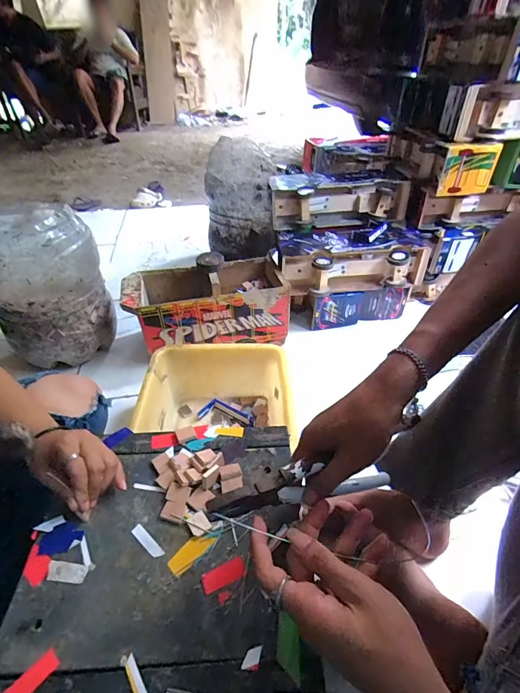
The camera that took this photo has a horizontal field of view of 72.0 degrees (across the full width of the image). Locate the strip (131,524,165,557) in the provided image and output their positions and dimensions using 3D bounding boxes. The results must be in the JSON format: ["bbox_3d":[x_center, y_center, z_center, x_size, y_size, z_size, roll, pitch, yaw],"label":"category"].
[{"bbox_3d":[-0.117,0.203,0.372,0.044,0.004,0.011,30,48,30],"label":"strip"}]

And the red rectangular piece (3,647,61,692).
[{"bbox_3d":[-0.185,0.269,0.290,0.017,0.004,0.040,28,47,28],"label":"red rectangular piece"}]

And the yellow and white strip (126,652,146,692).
[{"bbox_3d":[-0.099,0.274,0.288,0.009,0.004,0.045,-25,47,-27],"label":"yellow and white strip"}]

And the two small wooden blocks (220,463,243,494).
[{"bbox_3d":[-0.034,0.155,0.423,0.025,0.012,0.034,-7,41,-10],"label":"two small wooden blocks"}]

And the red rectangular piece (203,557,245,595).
[{"bbox_3d":[-0.035,0.219,0.343,0.041,0.004,0.017,-16,43,-19],"label":"red rectangular piece"}]

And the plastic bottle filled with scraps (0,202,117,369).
[{"bbox_3d":[-0.486,-0.141,0.824,0.226,0.324,0.244,-24,46,-26],"label":"plastic bottle filled with scraps"}]

